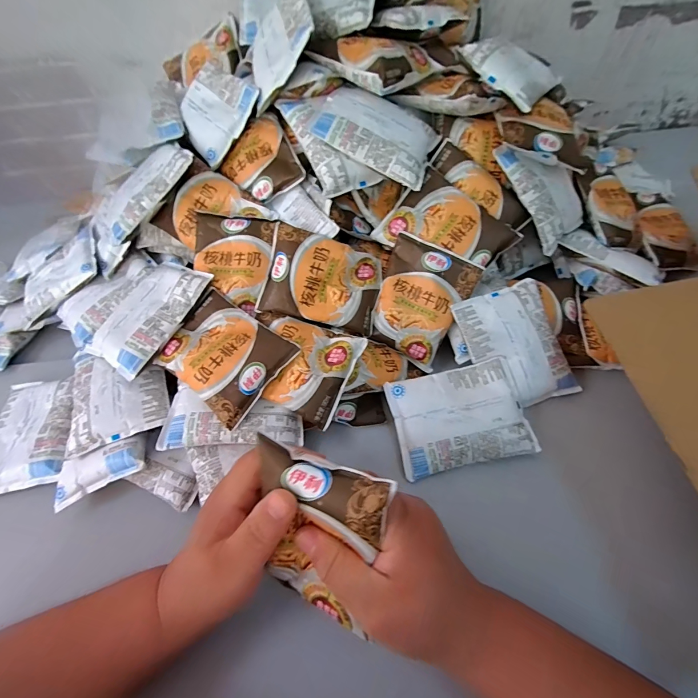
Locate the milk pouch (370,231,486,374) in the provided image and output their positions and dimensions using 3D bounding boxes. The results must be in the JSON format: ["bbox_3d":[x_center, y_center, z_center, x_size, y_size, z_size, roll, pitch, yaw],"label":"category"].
[{"bbox_3d":[0.075,-0.052,0.388,0.093,0.020,0.122,27,93,7],"label":"milk pouch"}]

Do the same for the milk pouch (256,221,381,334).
[{"bbox_3d":[-0.026,-0.072,0.384,0.121,0.021,0.090,15,88,-11],"label":"milk pouch"}]

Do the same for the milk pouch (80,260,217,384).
[{"bbox_3d":[-0.214,-0.037,0.383,0.091,0.025,0.127,23,71,22],"label":"milk pouch"}]

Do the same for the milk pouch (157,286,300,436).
[{"bbox_3d":[-0.124,0.004,0.355,0.122,0.028,0.093,32,63,24],"label":"milk pouch"}]

